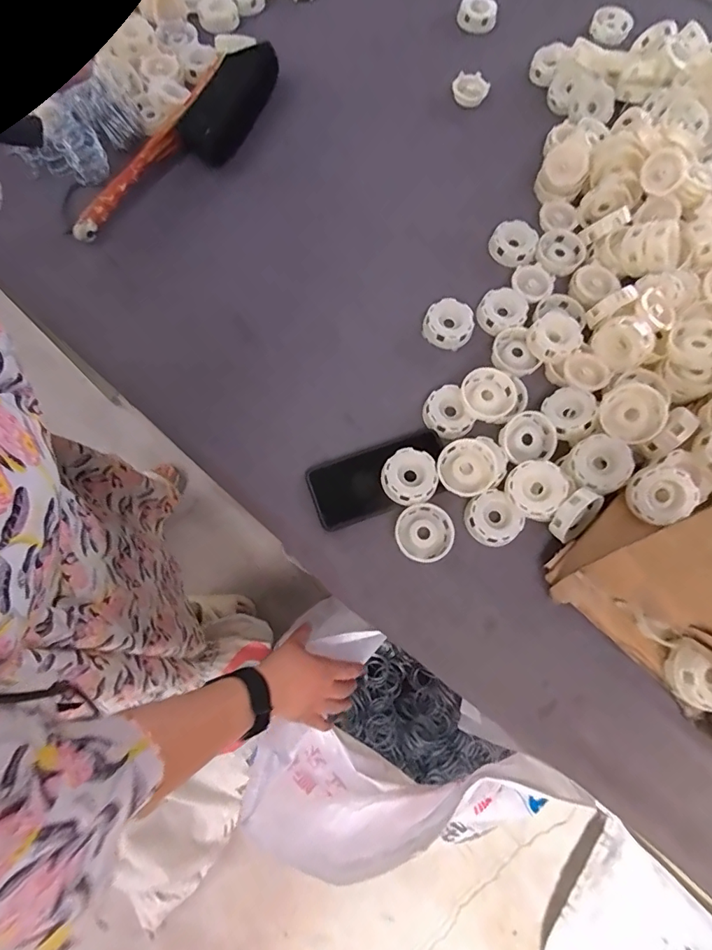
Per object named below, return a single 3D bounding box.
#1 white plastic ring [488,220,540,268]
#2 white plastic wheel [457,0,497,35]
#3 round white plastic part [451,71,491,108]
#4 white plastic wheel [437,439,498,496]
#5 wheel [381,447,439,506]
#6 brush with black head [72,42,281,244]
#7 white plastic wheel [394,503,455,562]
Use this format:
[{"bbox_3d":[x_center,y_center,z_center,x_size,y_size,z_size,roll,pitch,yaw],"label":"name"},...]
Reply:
[{"bbox_3d":[0.212,-0.309,0.623,0.061,0.023,0.058,0,69,-1],"label":"white plastic ring"},{"bbox_3d":[0.199,-0.755,0.767,0.062,0.031,0.062,0,69,-1],"label":"white plastic wheel"},{"bbox_3d":[0.175,-0.591,0.716,0.055,0.024,0.055,0,69,-1],"label":"round white plastic part"},{"bbox_3d":[0.121,-0.007,0.516,0.062,0.021,0.061,0,69,-1],"label":"white plastic wheel"},{"bbox_3d":[0.060,0.005,0.516,0.058,0.029,0.058,0,69,-1],"label":"wheel"},{"bbox_3d":[-0.236,-0.463,0.649,0.129,0.047,0.390,23,71,8],"label":"brush with black head"},{"bbox_3d":[0.075,0.063,0.507,0.063,0.019,0.059,0,69,-1],"label":"white plastic wheel"}]

